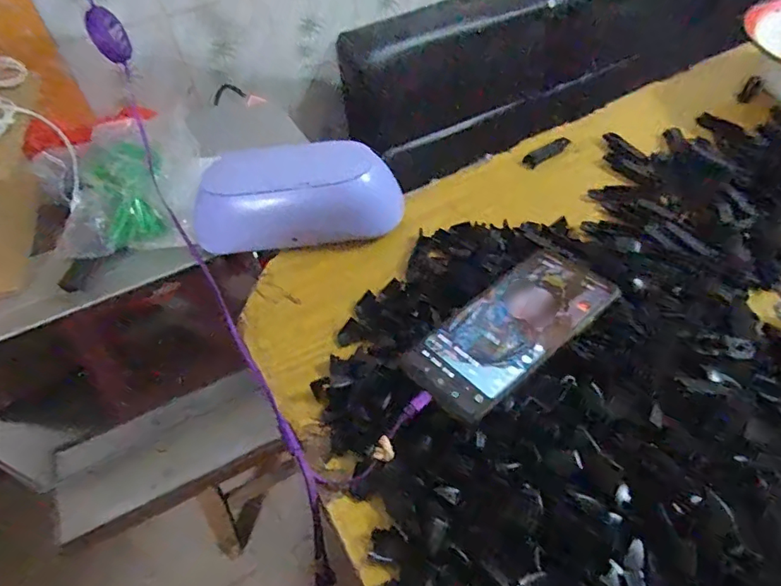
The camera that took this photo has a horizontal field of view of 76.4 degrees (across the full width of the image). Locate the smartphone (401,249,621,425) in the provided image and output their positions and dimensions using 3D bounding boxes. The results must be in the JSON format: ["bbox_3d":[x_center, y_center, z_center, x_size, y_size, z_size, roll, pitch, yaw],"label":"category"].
[{"bbox_3d":[0.091,0.024,0.376,0.166,0.006,0.080,-35,49,-20],"label":"smartphone"}]

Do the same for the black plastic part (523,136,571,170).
[{"bbox_3d":[0.178,-0.161,0.566,0.071,0.004,0.019,-32,52,-21],"label":"black plastic part"}]

